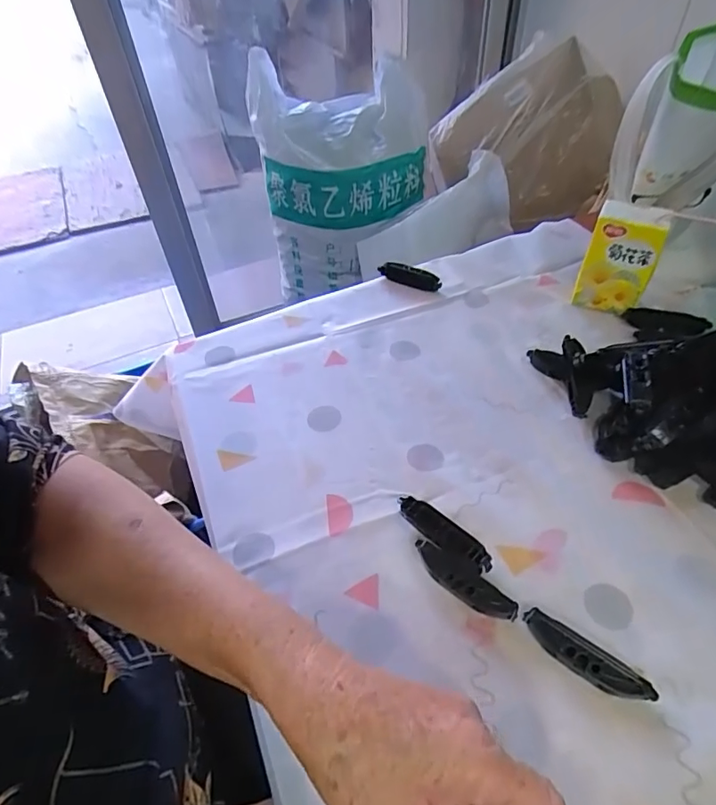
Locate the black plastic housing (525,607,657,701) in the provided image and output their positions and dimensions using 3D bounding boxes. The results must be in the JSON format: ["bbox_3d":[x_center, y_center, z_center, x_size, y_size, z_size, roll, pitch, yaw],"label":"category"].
[{"bbox_3d":[0.144,0.162,0.318,0.080,0.015,0.019,29,57,28],"label":"black plastic housing"}]

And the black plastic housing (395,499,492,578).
[{"bbox_3d":[0.063,0.100,0.378,0.023,0.016,0.078,-36,55,-25],"label":"black plastic housing"}]

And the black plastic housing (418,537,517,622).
[{"bbox_3d":[0.074,0.127,0.356,0.079,0.015,0.023,27,55,26],"label":"black plastic housing"}]

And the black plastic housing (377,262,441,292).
[{"bbox_3d":[0.062,-0.157,0.614,0.081,0.014,0.024,22,53,23],"label":"black plastic housing"}]

